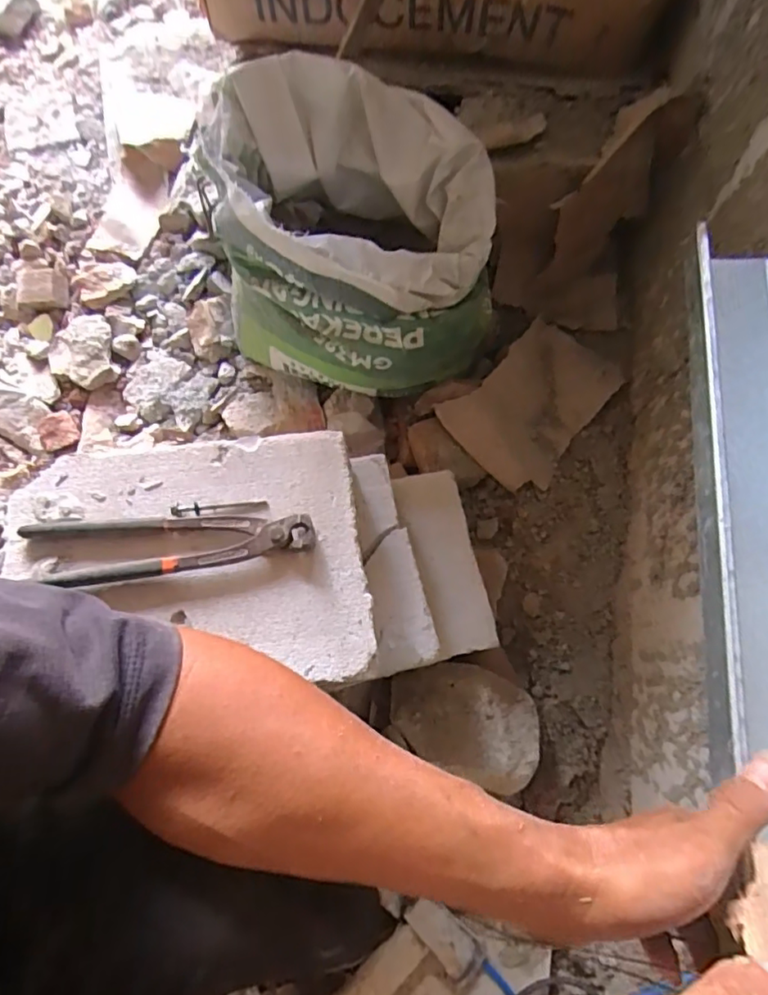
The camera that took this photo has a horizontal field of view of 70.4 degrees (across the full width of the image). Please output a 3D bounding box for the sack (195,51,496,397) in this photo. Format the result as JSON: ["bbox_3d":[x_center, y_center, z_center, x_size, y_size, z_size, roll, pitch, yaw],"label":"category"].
[{"bbox_3d":[-0.041,-0.274,0.602,0.328,0.228,0.215,15,70,6],"label":"sack"}]

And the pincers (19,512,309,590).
[{"bbox_3d":[-0.163,0.040,0.416,0.216,0.019,0.050,-3,69,-1],"label":"pincers"}]

